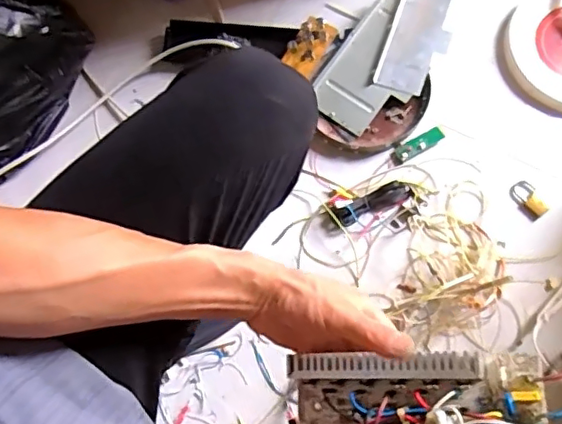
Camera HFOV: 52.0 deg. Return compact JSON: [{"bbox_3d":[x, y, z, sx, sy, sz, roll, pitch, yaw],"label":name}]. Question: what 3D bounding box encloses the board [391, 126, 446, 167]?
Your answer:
[{"bbox_3d":[0.206,-0.101,0.875,0.086,0.006,0.024,-30,75,-6],"label":"board"}]

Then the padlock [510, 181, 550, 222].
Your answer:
[{"bbox_3d":[0.369,-0.017,0.858,0.033,0.013,0.060,-28,75,-6],"label":"padlock"}]

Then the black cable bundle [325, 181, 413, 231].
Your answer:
[{"bbox_3d":[0.131,-0.010,0.857,0.132,0.013,0.036,-22,75,-4],"label":"black cable bundle"}]

